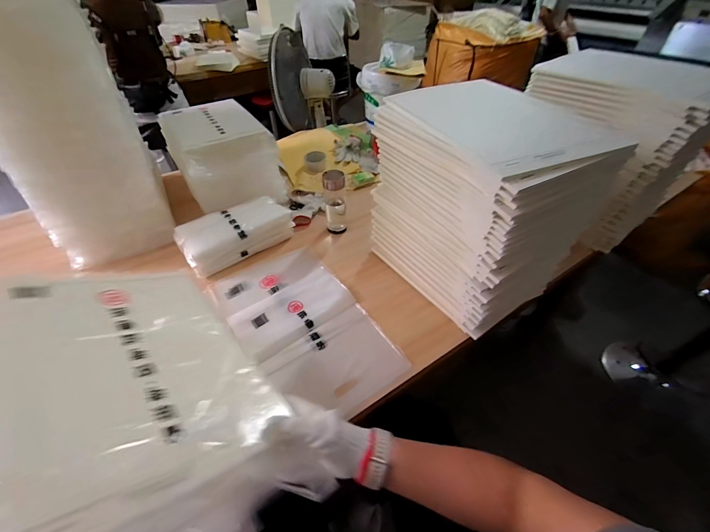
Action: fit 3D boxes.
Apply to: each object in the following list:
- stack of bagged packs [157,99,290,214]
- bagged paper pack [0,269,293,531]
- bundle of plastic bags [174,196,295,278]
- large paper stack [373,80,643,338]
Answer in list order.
[{"bbox_3d":[-0.455,-0.383,1.079,0.285,0.200,0.428,-23,49,-23],"label":"stack of bagged packs"},{"bbox_3d":[-0.252,0.123,0.374,0.430,0.026,0.259,35,17,32],"label":"bagged paper pack"},{"bbox_3d":[-0.346,-0.098,0.919,0.303,0.083,0.163,-28,51,-27],"label":"bundle of plastic bags"},{"bbox_3d":[0.259,-0.120,0.702,0.291,0.397,0.396,-20,48,-20],"label":"large paper stack"}]

